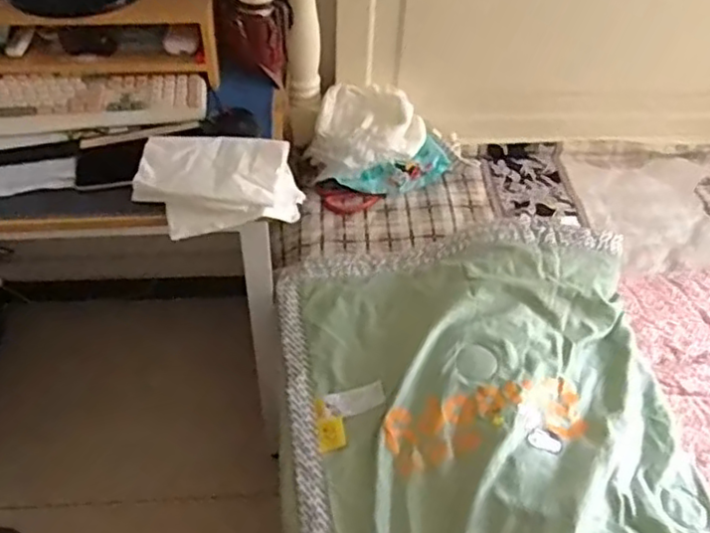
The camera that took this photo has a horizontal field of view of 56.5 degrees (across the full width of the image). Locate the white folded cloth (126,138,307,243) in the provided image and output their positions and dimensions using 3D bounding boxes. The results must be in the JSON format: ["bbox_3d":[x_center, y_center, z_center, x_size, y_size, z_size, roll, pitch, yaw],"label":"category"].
[{"bbox_3d":[-0.185,-0.112,0.884,0.204,0.063,0.125,-9,47,-10],"label":"white folded cloth"}]

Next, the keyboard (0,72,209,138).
[{"bbox_3d":[-0.445,-0.239,0.991,0.430,0.026,0.147,-3,48,-7],"label":"keyboard"}]

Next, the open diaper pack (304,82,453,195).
[{"bbox_3d":[0.045,-0.230,1.218,0.243,0.140,0.158,-9,49,-13],"label":"open diaper pack"}]

